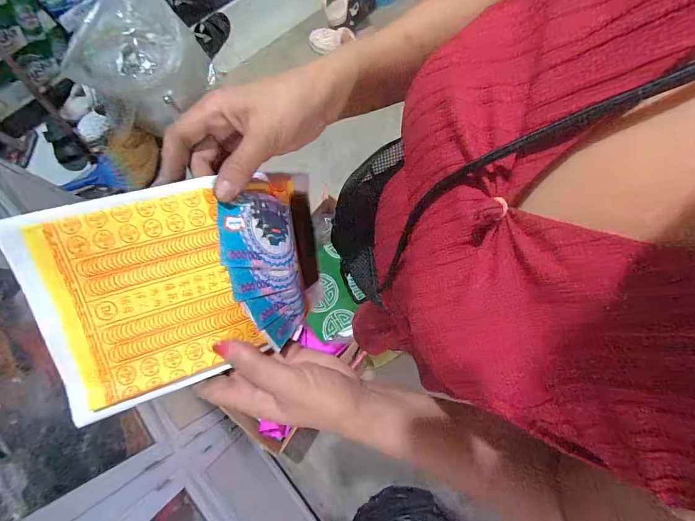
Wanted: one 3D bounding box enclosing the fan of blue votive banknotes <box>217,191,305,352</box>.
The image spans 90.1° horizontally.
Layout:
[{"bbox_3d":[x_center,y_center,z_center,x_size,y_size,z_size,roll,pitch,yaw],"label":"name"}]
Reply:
[{"bbox_3d":[-0.068,0.005,0.282,0.010,0.076,0.118,-9,81,38],"label":"fan of blue votive banknotes"}]

